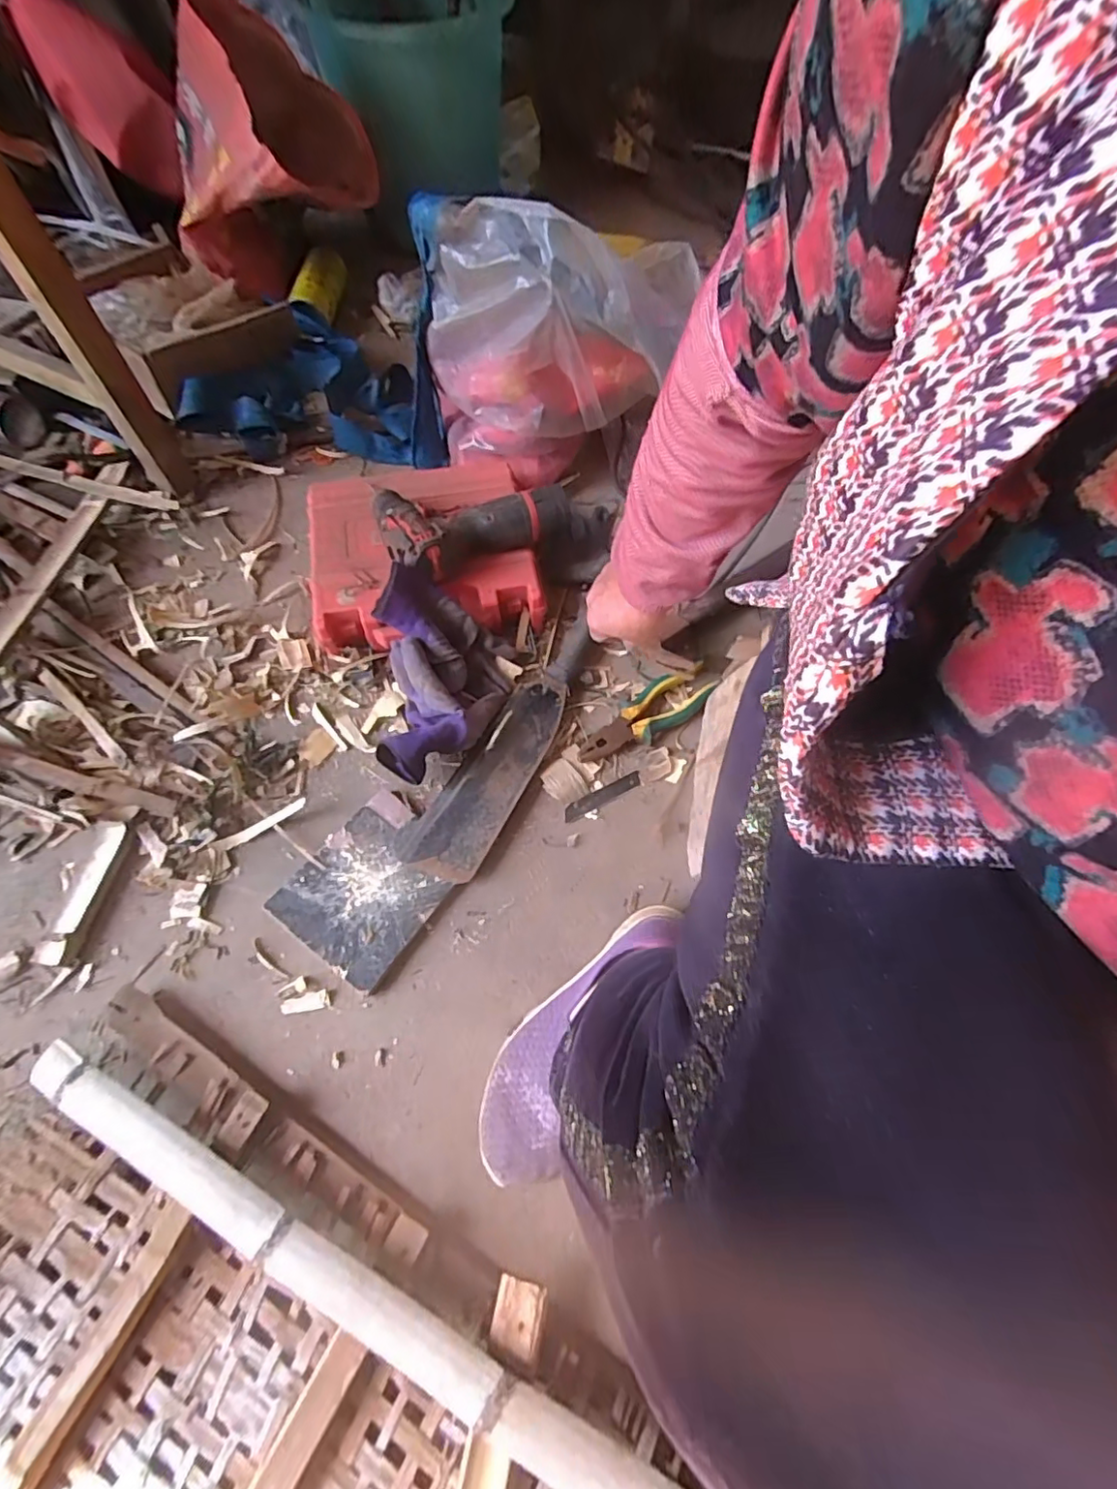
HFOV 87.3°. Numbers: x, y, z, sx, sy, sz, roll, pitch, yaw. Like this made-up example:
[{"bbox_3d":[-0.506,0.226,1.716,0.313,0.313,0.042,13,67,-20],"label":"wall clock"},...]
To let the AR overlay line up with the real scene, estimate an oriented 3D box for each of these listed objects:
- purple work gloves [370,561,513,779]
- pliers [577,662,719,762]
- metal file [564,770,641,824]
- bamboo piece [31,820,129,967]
[{"bbox_3d":[-0.118,-0.071,0.602,0.125,0.101,0.210,-6,64,-1],"label":"purple work gloves"},{"bbox_3d":[0.095,-0.035,0.645,0.174,0.026,0.056,-31,68,-16],"label":"pliers"},{"bbox_3d":[0.046,0.054,0.615,0.092,0.004,0.019,-26,67,-14],"label":"metal file"},{"bbox_3d":[-0.439,0.135,0.543,0.036,0.019,0.129,7,64,2],"label":"bamboo piece"}]

